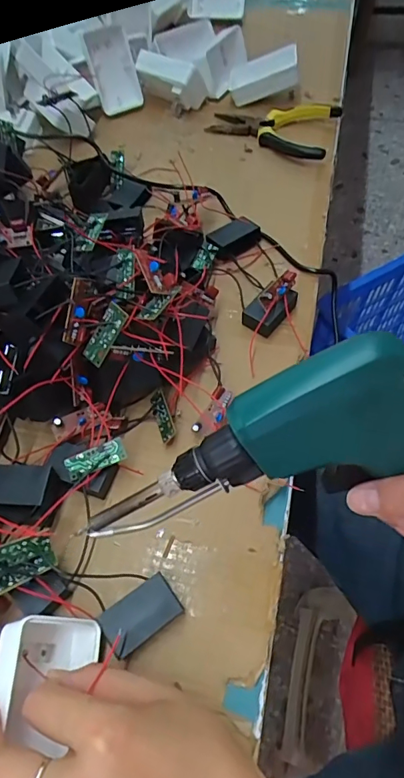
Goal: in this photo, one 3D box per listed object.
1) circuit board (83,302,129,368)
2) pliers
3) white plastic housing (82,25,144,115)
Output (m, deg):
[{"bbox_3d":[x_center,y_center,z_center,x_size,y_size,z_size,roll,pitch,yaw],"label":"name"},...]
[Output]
[{"bbox_3d":[-0.067,-0.037,0.320,0.017,0.004,0.045,42,114,11],"label":"circuit board"},{"bbox_3d":[0.083,-0.319,0.566,0.149,0.021,0.092,17,61,14],"label":"pliers"},{"bbox_3d":[-0.112,-0.404,0.591,0.053,0.088,0.015,-19,34,-3],"label":"white plastic housing"}]

